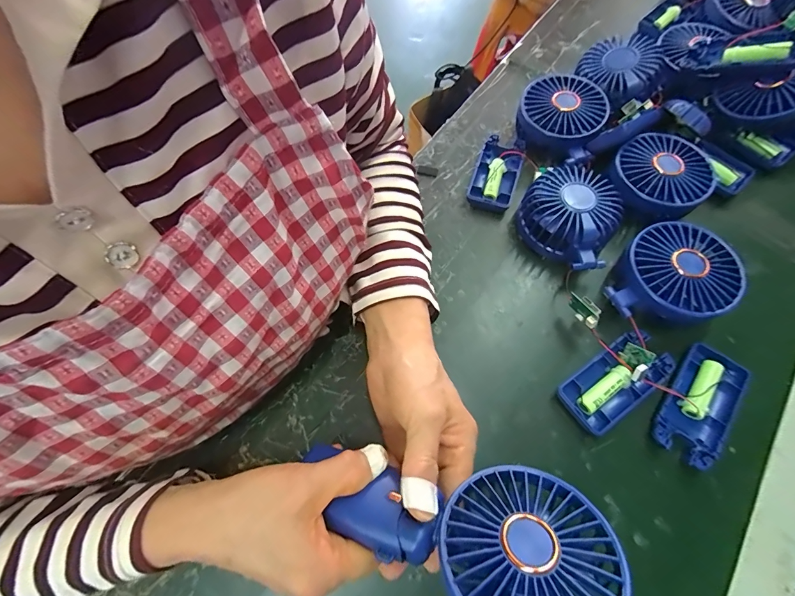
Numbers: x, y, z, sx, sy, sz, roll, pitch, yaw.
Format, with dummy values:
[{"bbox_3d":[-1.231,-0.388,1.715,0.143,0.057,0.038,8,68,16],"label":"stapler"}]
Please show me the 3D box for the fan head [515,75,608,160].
[{"bbox_3d":[0.177,-0.197,0.402,0.086,0.049,0.082,-1,66,2],"label":"fan head"}]

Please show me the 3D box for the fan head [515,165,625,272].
[{"bbox_3d":[0.164,-0.075,0.350,0.082,0.048,0.096,-39,71,-14],"label":"fan head"}]

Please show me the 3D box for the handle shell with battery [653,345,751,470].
[{"bbox_3d":[0.238,0.084,0.292,0.046,0.017,0.093,37,73,16],"label":"handle shell with battery"}]

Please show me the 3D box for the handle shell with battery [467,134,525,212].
[{"bbox_3d":[0.106,-0.135,0.395,0.045,0.019,0.096,18,68,10],"label":"handle shell with battery"}]

